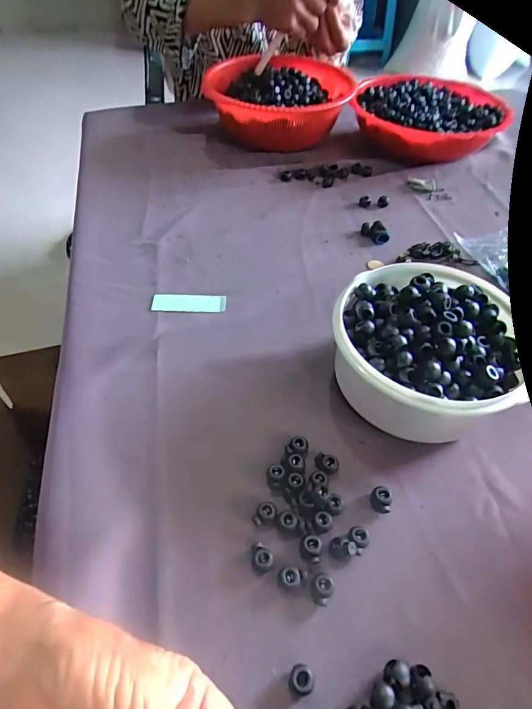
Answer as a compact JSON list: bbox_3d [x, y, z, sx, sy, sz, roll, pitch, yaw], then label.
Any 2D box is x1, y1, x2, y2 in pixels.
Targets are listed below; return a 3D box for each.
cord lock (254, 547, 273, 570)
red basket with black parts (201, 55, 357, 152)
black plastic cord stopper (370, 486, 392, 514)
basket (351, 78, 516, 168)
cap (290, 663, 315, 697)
[{"bbox_3d":[-0.002,0.143,0.301,0.013,0.010,0.013,0,51,0],"label":"cord lock"},{"bbox_3d":[0.023,-0.404,0.710,0.234,0.091,0.217,-8,51,-6],"label":"red basket with black parts"},{"bbox_3d":[0.088,0.111,0.329,0.015,0.010,0.017,11,52,9],"label":"black plastic cord stopper"},{"bbox_3d":[0.249,-0.374,0.697,0.217,0.073,0.212,10,51,8],"label":"basket"},{"bbox_3d":[0.021,0.197,0.259,0.014,0.010,0.015,0,51,0],"label":"cap"}]

